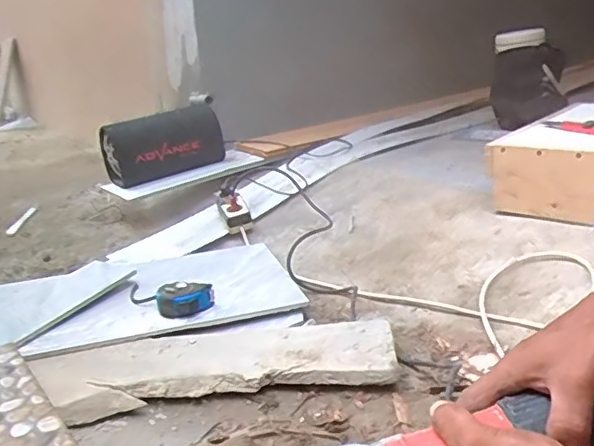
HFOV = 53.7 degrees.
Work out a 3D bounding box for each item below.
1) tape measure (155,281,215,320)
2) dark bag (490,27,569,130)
[{"bbox_3d":[-0.178,0.125,0.936,0.089,0.044,0.061,-5,19,-7],"label":"tape measure"},{"bbox_3d":[0.664,-0.414,1.685,0.190,0.255,0.068,5,24,23],"label":"dark bag"}]

